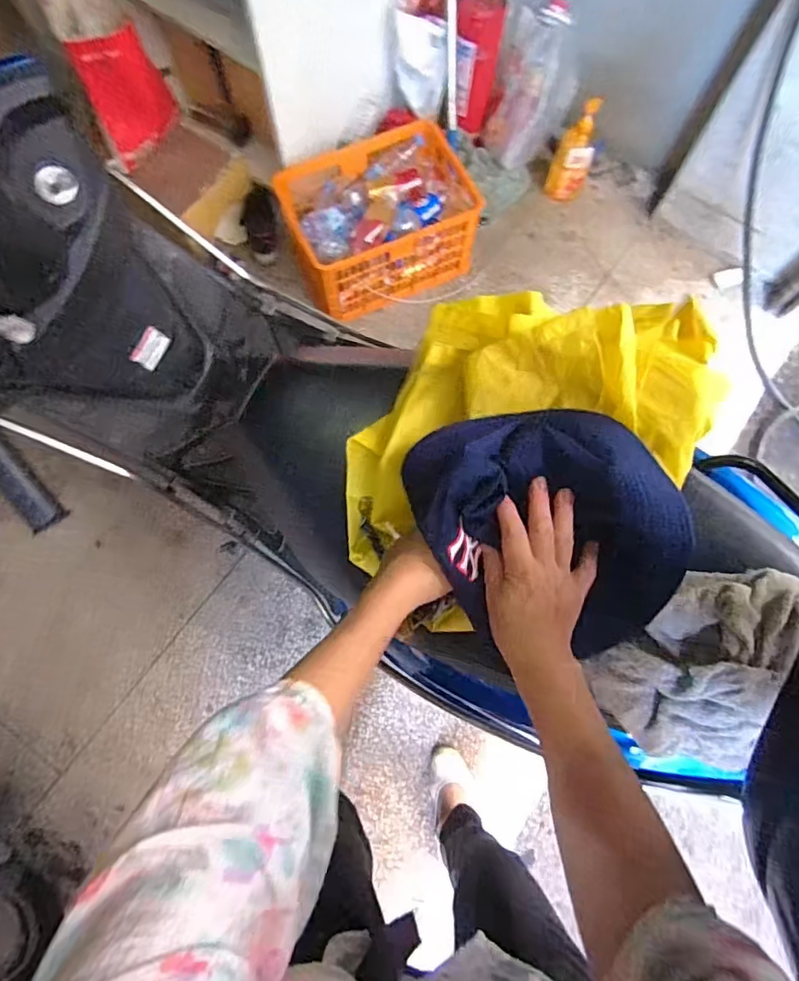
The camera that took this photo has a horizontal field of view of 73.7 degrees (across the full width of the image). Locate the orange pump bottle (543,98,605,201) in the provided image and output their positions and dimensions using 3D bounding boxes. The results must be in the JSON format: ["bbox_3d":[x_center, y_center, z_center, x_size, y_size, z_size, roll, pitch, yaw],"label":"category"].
[{"bbox_3d":[0.475,-0.909,1.440,0.107,0.243,0.073,24,75,6],"label":"orange pump bottle"}]

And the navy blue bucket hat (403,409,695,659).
[{"bbox_3d":[0.133,0.028,0.480,0.203,0.101,0.250,-32,77,-10],"label":"navy blue bucket hat"}]

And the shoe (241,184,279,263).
[{"bbox_3d":[-0.400,-0.763,1.546,0.105,0.076,0.236,-8,74,-3],"label":"shoe"}]

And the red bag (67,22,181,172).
[{"bbox_3d":[-0.653,-0.965,1.305,0.037,0.271,0.228,29,75,7],"label":"red bag"}]

